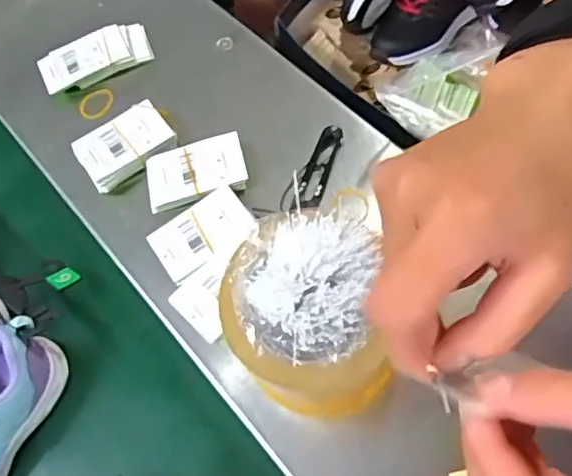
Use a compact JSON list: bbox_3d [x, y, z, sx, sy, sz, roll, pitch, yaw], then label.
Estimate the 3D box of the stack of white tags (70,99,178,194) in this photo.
[{"bbox_3d":[-0.142,-0.079,0.535,0.081,0.033,0.053,-31,65,-12],"label":"stack of white tags"}]

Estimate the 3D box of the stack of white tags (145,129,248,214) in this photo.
[{"bbox_3d":[-0.077,-0.054,0.515,0.085,0.026,0.052,-11,62,-2],"label":"stack of white tags"}]

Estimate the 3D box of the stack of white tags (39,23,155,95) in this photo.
[{"bbox_3d":[-0.190,-0.179,0.596,0.108,0.024,0.049,-20,63,-7],"label":"stack of white tags"}]

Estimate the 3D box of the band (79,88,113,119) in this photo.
[{"bbox_3d":[-0.187,-0.131,0.588,0.033,0.008,0.038,1,62,14],"label":"band"}]

